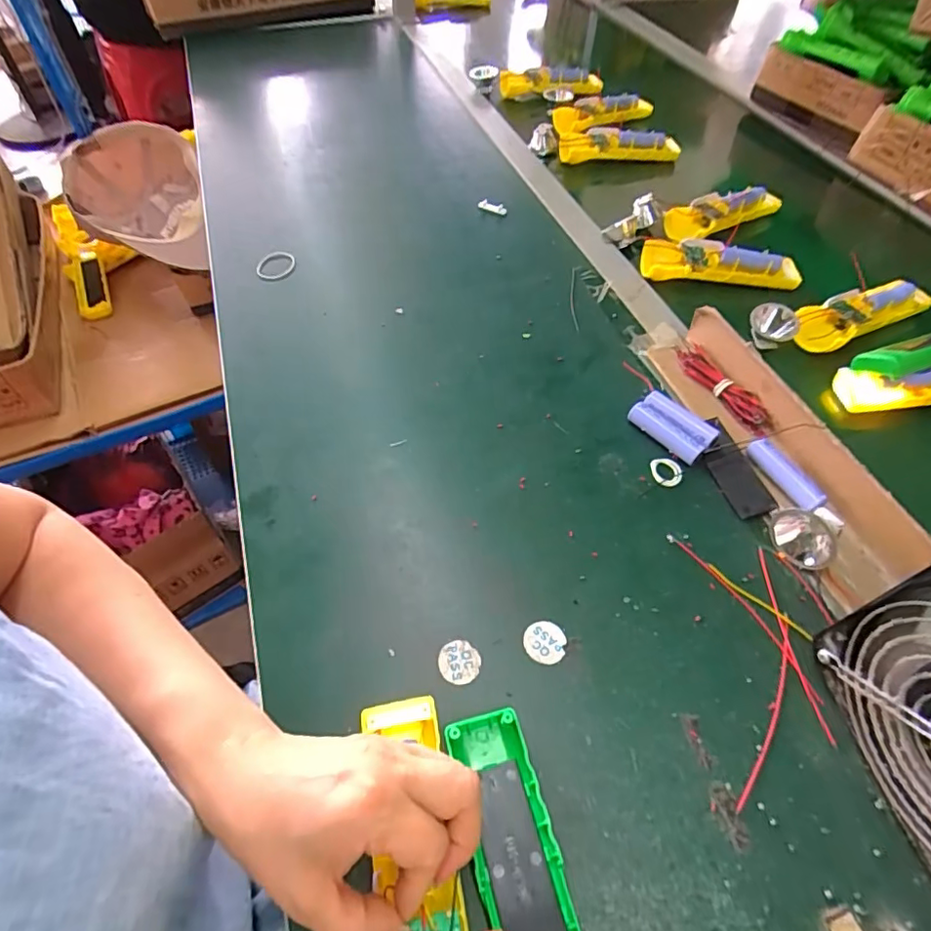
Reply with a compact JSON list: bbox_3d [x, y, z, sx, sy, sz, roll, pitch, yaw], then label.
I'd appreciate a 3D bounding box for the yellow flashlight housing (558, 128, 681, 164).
[{"bbox_3d":[0.209,-0.434,0.740,0.168,0.038,0.042,-2,53,-2],"label":"yellow flashlight housing"}]

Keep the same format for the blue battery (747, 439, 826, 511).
[{"bbox_3d":[0.240,0.008,0.413,0.014,0.019,0.062,-26,58,-18],"label":"blue battery"}]

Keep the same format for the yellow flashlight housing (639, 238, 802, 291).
[{"bbox_3d":[0.270,-0.211,0.576,0.161,0.029,0.044,7,54,5],"label":"yellow flashlight housing"}]

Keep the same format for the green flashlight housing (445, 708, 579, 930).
[{"bbox_3d":[0.028,0.211,0.271,0.048,0.025,0.162,-14,55,-10],"label":"green flashlight housing"}]

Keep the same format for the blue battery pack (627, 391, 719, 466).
[{"bbox_3d":[0.170,-0.032,0.450,0.035,0.017,0.066,-32,60,-22],"label":"blue battery pack"}]

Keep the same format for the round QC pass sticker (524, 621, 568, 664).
[{"bbox_3d":[0.052,0.114,0.356,0.026,0.004,0.026,0,53,0],"label":"round QC pass sticker"}]

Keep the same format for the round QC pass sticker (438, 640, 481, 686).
[{"bbox_3d":[-0.004,0.125,0.348,0.026,0.004,0.026,1,59,-2],"label":"round QC pass sticker"}]

